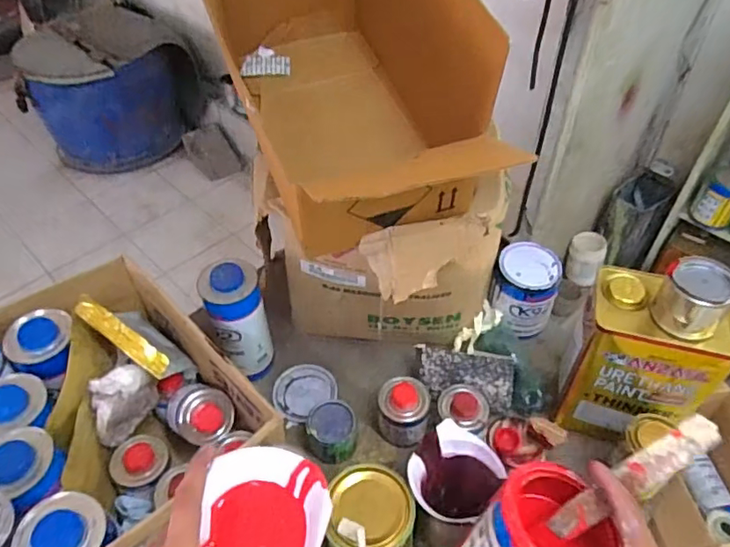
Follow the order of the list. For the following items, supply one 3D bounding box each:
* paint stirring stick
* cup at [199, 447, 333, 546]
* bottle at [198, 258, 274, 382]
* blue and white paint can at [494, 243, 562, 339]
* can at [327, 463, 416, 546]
[{"bbox_3d":[0.220,0.172,0.464,0.156,0.007,0.027,-43,55,16],"label":"paint stirring stick"},{"bbox_3d":[-0.078,0.200,0.441,0.090,0.104,0.116,3,50,-3],"label":"cup"},{"bbox_3d":[-0.187,0.074,0.833,0.090,0.200,0.073,-14,47,-12],"label":"bottle"},{"bbox_3d":[0.256,0.028,0.910,0.095,0.115,0.098,0,46,0],"label":"blue and white paint can"},{"bbox_3d":[0.008,0.298,0.661,0.101,0.116,0.107,0,46,0],"label":"can"}]

